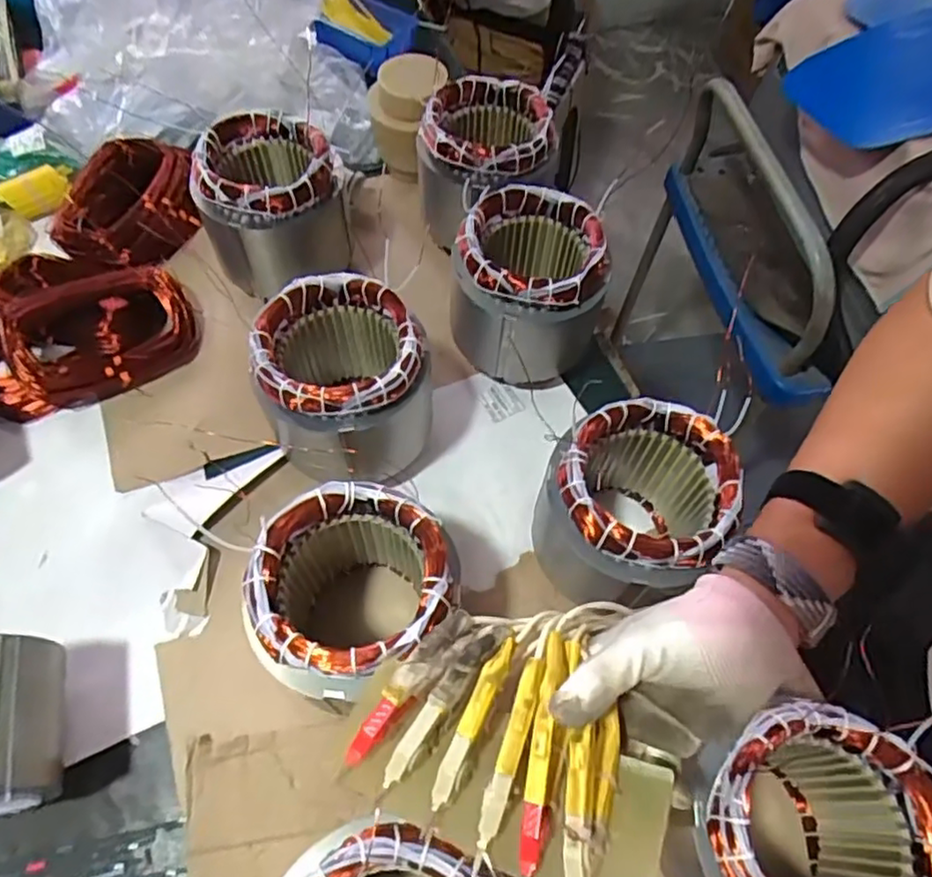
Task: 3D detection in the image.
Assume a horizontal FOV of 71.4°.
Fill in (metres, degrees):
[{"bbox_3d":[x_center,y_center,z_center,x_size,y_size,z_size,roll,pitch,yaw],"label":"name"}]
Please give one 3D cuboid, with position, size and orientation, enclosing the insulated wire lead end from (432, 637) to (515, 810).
[{"bbox_3d":[0.004,0.151,0.350,0.012,0.013,0.090,25,61,10],"label":"insulated wire lead end"}]

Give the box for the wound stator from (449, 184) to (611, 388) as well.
[{"bbox_3d":[0.058,-0.147,0.669,0.136,0.165,0.137,-4,60,-6],"label":"wound stator"}]

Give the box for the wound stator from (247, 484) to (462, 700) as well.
[{"bbox_3d":[-0.087,0.128,0.499,0.131,0.142,0.140,2,60,-3],"label":"wound stator"}]

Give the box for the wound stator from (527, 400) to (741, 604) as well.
[{"bbox_3d":[0.133,0.067,0.557,0.132,0.164,0.137,2,60,-3],"label":"wound stator"}]

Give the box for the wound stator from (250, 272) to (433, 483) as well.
[{"bbox_3d":[-0.117,-0.048,0.610,0.141,0.158,0.143,2,60,-3],"label":"wound stator"}]

